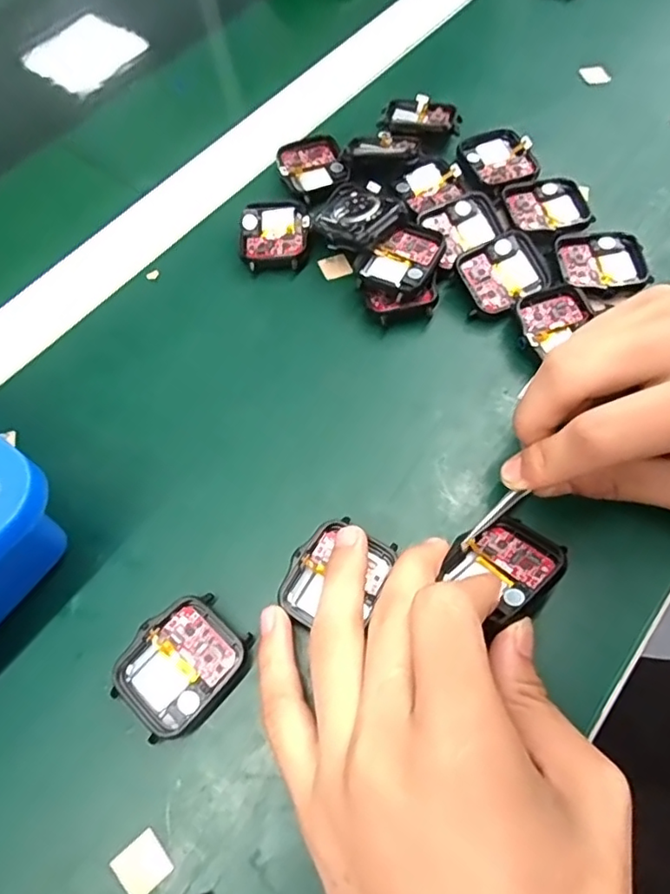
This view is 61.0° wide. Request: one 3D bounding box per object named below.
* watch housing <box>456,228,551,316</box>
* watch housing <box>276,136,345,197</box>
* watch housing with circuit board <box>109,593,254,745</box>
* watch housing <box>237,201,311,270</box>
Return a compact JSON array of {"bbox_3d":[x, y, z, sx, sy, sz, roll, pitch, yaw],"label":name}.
[{"bbox_3d":[0.084,-0.087,0.287,0.043,0.010,0.035,-29,79,-2],"label":"watch housing"},{"bbox_3d":[-0.013,-0.163,0.331,0.037,0.009,0.040,-15,63,-4],"label":"watch housing"},{"bbox_3d":[-0.058,0.084,0.217,0.039,0.012,0.046,37,71,20],"label":"watch housing with circuit board"},{"bbox_3d":[-0.033,-0.116,0.310,0.038,0.012,0.045,-5,63,1],"label":"watch housing"}]

